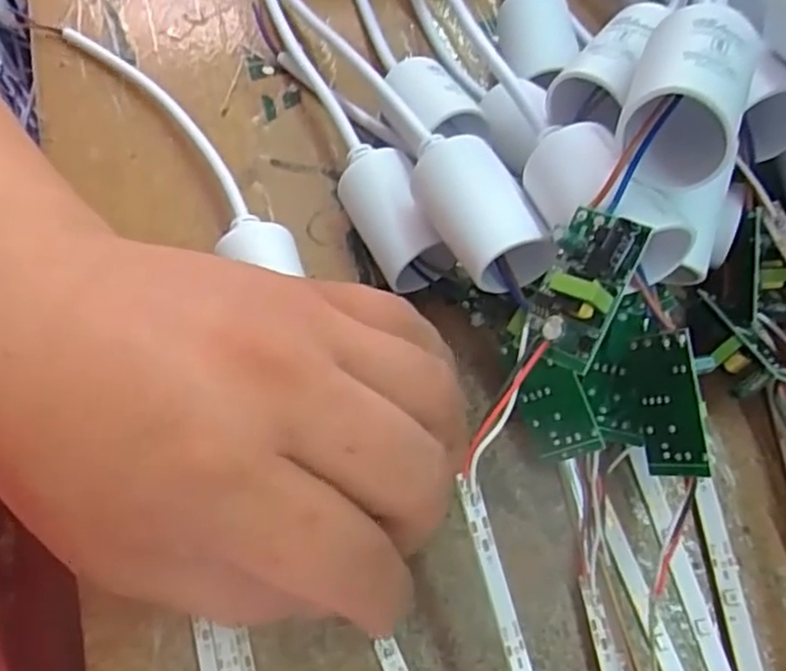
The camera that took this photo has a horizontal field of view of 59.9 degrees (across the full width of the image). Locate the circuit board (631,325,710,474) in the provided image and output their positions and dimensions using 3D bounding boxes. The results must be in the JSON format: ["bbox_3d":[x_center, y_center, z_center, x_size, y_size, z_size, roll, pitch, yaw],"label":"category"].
[{"bbox_3d":[0.075,0.019,0.185,0.004,0.018,0.038,-6,86,-33],"label":"circuit board"}]

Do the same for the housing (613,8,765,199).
[{"bbox_3d":[0.073,-0.060,0.168,0.027,0.025,0.041,20,68,11],"label":"housing"}]

